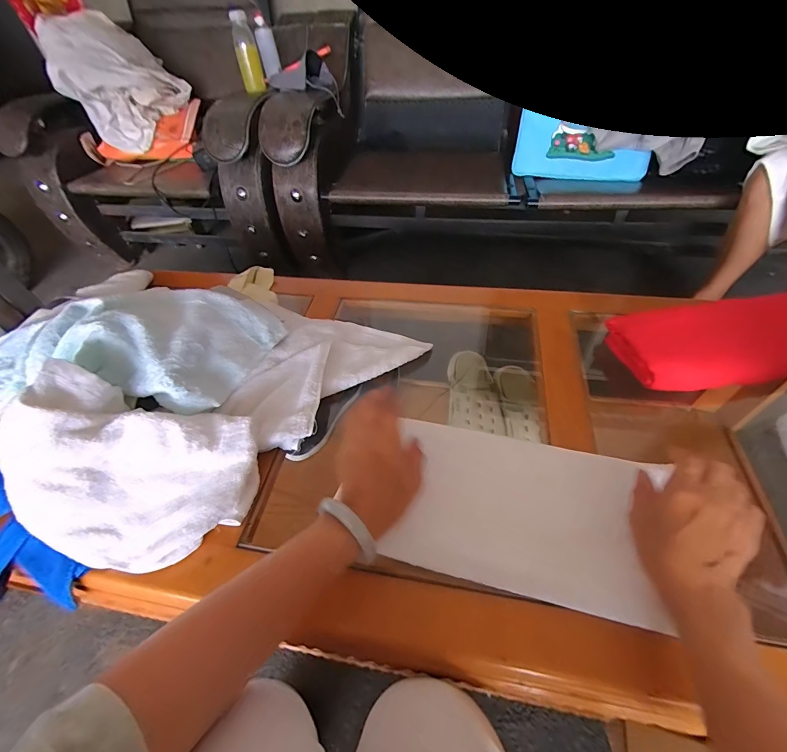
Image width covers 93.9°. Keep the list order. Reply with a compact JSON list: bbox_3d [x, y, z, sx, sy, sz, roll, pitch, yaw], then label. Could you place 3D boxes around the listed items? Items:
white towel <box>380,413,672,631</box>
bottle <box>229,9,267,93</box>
[{"bbox_3d":[0.131,0.140,0.392,0.252,0.031,0.156,8,62,14],"label":"white towel"},{"bbox_3d":[-0.402,-0.880,1.006,0.059,0.165,0.062,-14,50,-7],"label":"bottle"}]

